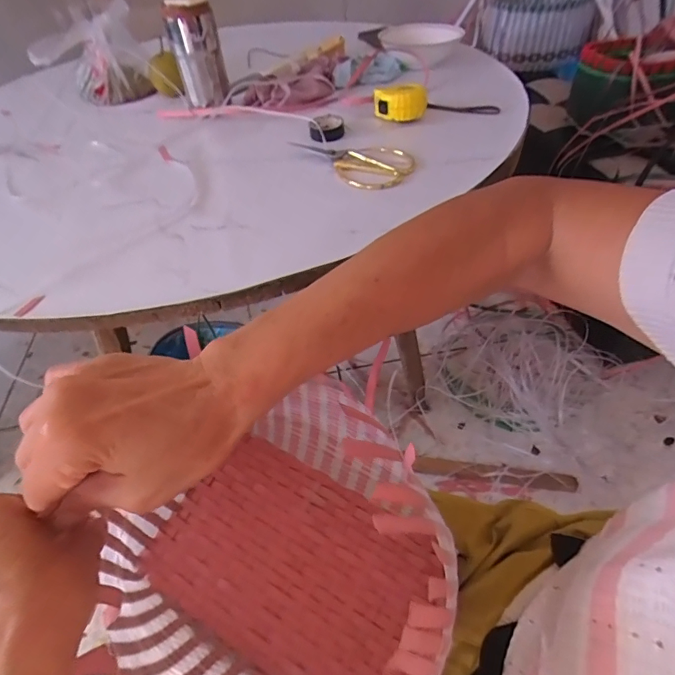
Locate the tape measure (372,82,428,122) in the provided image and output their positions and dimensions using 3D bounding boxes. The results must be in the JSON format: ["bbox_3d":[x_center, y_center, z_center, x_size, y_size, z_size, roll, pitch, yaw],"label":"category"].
[{"bbox_3d":[0.091,-0.343,0.644,0.075,0.043,0.059,1,47,7],"label":"tape measure"}]

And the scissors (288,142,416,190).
[{"bbox_3d":[0.019,-0.238,0.585,0.173,0.012,0.092,32,58,31],"label":"scissors"}]

